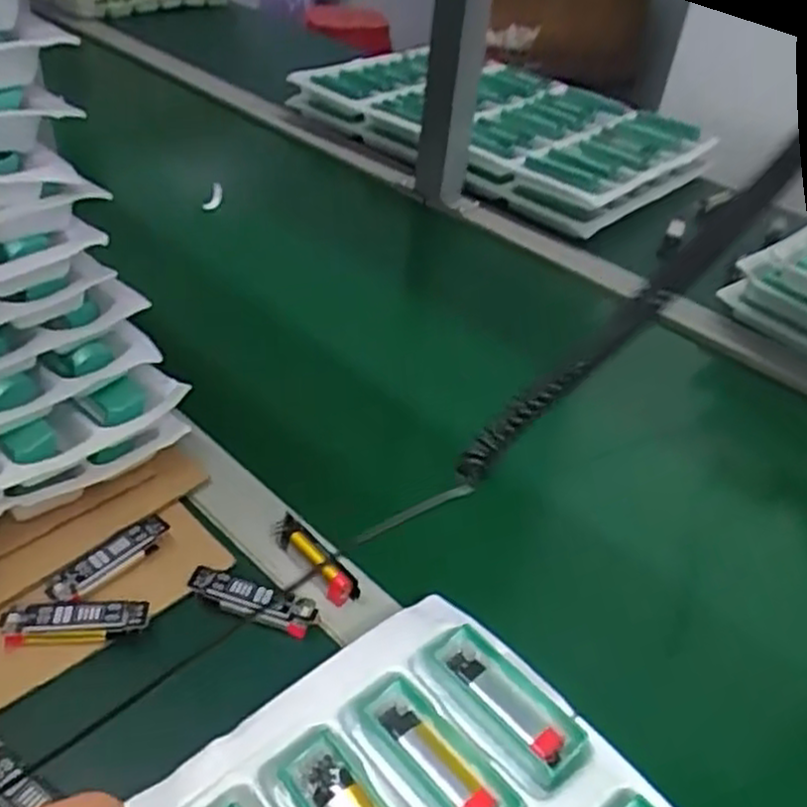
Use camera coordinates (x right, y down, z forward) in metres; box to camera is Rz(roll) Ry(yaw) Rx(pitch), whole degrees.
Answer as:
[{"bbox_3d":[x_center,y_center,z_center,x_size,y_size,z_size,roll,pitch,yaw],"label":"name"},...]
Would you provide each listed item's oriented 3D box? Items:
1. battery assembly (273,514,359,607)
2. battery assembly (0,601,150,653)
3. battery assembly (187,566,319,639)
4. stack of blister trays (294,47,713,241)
[{"bbox_3d":[-0.049,0.089,0.442,0.017,0.020,0.063,-26,49,-33],"label":"battery assembly"},{"bbox_3d":[-0.167,0.112,0.395,0.069,0.018,0.021,-3,40,-11],"label":"battery assembly"},{"bbox_3d":[-0.081,0.108,0.419,0.067,0.019,0.018,12,40,8],"label":"battery assembly"},{"bbox_3d":[0.119,-0.352,0.973,0.462,0.062,0.285,32,46,28],"label":"stack of blister trays"}]

